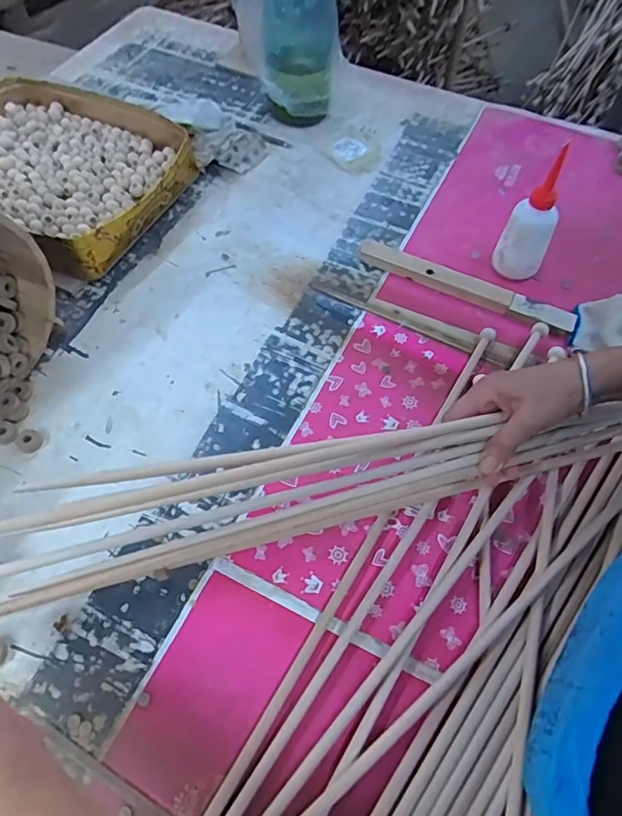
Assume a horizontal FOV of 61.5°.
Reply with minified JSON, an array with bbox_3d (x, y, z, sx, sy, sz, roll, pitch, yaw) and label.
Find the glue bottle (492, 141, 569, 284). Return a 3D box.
[{"bbox_3d":[0.286,-0.234,0.670,0.061,0.154,0.053,30,64,14],"label":"glue bottle"}]

